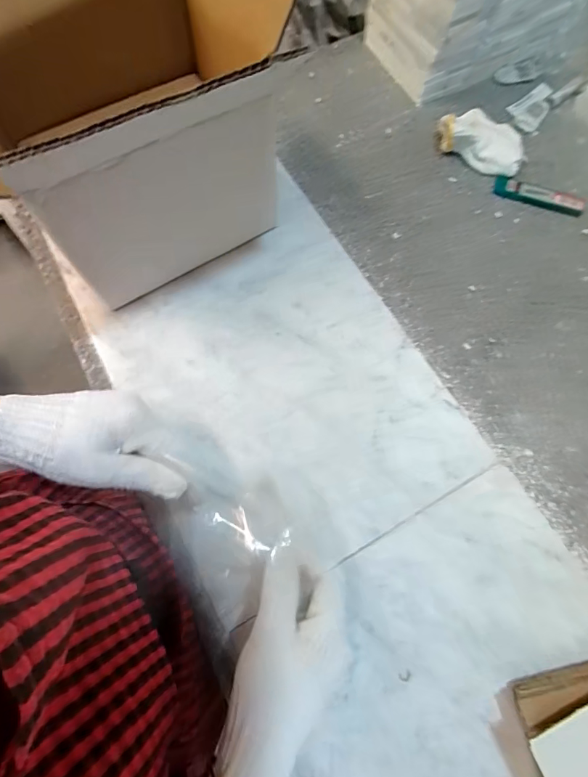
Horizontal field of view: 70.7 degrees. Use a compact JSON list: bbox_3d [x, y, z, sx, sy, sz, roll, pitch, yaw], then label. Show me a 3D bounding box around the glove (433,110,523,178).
[{"bbox_3d":[0.249,-0.332,0.543,0.115,0.037,0.083,28,71,7],"label":"glove"}]

